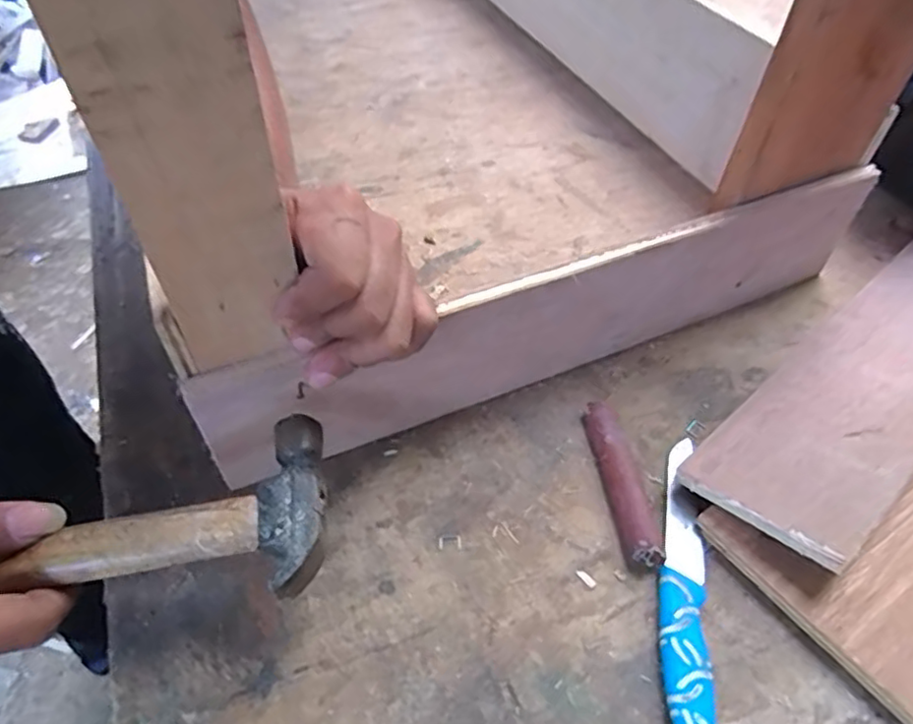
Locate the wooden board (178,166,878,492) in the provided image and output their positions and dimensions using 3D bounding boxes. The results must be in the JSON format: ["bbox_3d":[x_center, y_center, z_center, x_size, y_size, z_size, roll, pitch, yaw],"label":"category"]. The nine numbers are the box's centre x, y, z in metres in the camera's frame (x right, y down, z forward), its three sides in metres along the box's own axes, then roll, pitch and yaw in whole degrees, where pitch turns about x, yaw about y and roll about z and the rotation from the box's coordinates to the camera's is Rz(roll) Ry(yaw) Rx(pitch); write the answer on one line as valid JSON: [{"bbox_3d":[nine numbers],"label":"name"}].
[{"bbox_3d":[0.074,-0.026,0.389,0.439,0.091,0.010,-19,50,-16],"label":"wooden board"}]

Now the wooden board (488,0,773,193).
[{"bbox_3d":[0.096,-0.412,0.689,0.024,0.137,0.626,-15,50,-17],"label":"wooden board"}]

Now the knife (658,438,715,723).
[{"bbox_3d":[0.117,0.115,0.326,0.024,0.012,0.179,9,47,4],"label":"knife"}]

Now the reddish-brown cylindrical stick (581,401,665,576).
[{"bbox_3d":[0.094,0.068,0.362,0.020,0.014,0.104,-2,47,-6],"label":"reddish-brown cylindrical stick"}]

